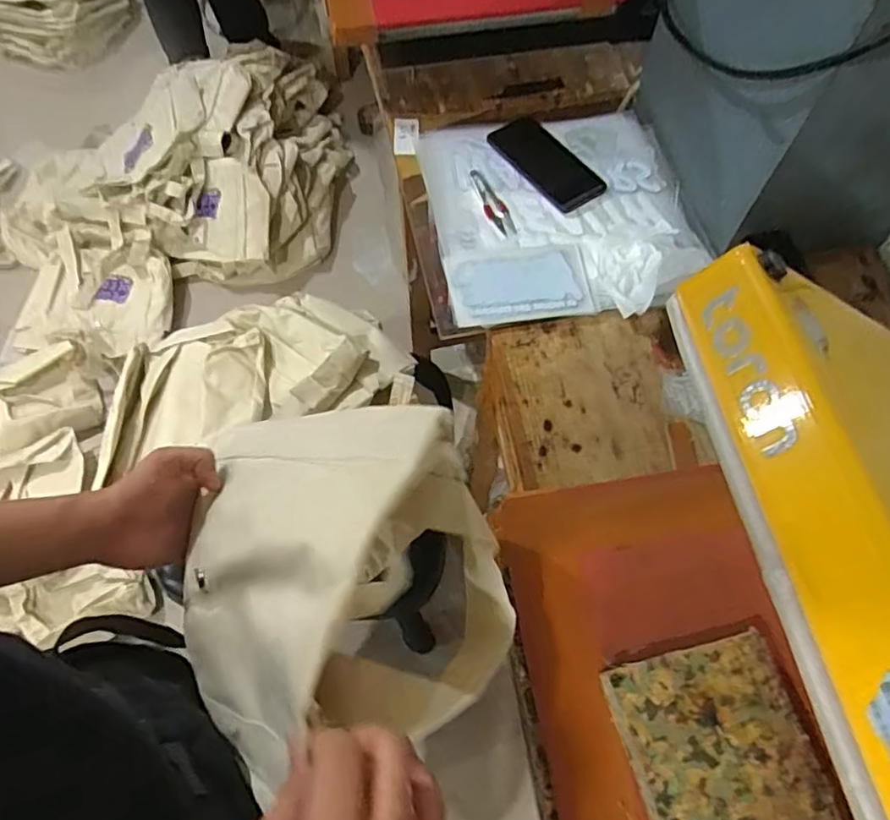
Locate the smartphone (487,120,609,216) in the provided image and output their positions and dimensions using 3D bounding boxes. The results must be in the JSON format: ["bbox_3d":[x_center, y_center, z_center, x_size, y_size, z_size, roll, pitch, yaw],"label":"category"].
[{"bbox_3d":[0.130,-0.317,0.817,0.073,0.013,0.164,-34,69,-15],"label":"smartphone"}]

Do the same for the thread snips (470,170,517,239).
[{"bbox_3d":[0.059,-0.255,0.783,0.026,0.007,0.105,-16,65,-8],"label":"thread snips"}]

